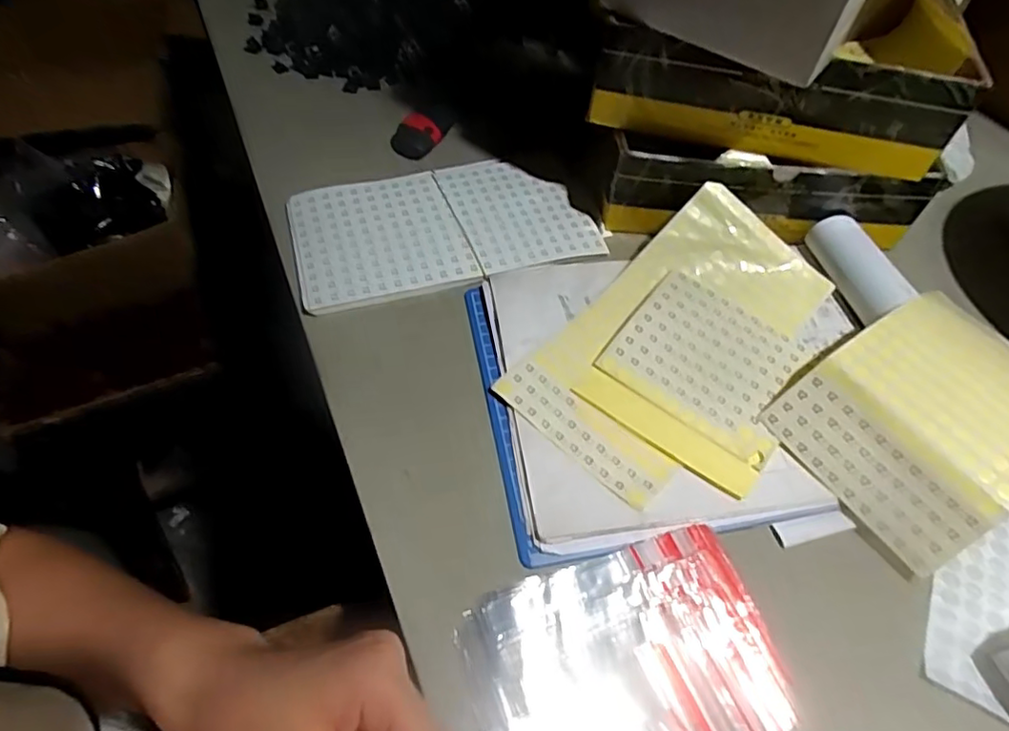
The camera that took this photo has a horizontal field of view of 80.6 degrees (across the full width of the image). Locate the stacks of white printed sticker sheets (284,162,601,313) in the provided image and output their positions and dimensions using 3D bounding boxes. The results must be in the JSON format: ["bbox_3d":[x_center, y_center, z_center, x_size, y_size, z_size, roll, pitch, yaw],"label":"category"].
[{"bbox_3d":[-0.051,-0.116,0.482,0.232,0.017,0.127,-16,58,-9],"label":"stacks of white printed sticker sheets"}]

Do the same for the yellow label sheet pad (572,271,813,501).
[{"bbox_3d":[0.133,0.005,0.403,0.121,0.009,0.130,32,63,20],"label":"yellow label sheet pad"}]

